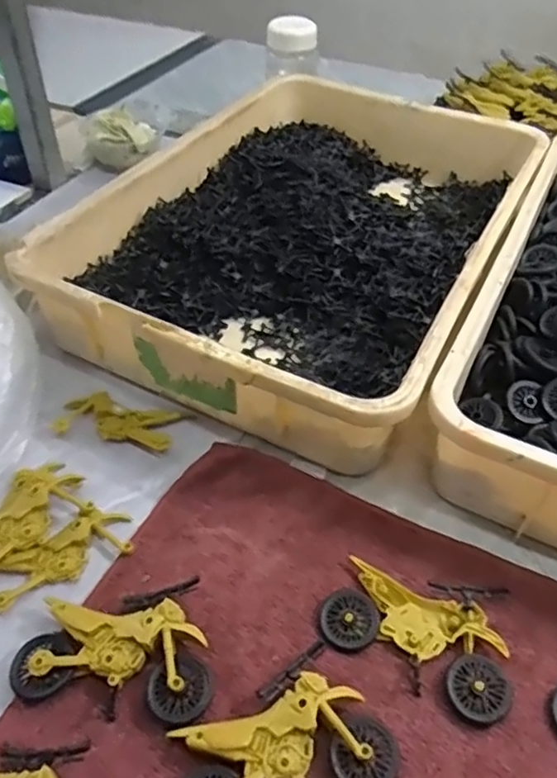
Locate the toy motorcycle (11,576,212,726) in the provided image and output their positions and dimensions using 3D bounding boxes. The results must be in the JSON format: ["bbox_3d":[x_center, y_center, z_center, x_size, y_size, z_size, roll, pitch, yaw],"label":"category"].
[{"bbox_3d":[-0.101,0.160,0.369,0.113,0.021,0.078,-3,46,-5],"label":"toy motorcycle"}]

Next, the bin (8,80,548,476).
[{"bbox_3d":[0.043,-0.167,0.637,0.354,0.092,0.517,22,49,19],"label":"bin"}]

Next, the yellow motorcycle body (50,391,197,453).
[{"bbox_3d":[-0.129,0.026,0.504,0.102,0.015,0.043,7,46,5],"label":"yellow motorcycle body"}]

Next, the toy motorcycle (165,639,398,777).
[{"bbox_3d":[0.000,0.199,0.331,0.112,0.019,0.075,-22,51,-21],"label":"toy motorcycle"}]

